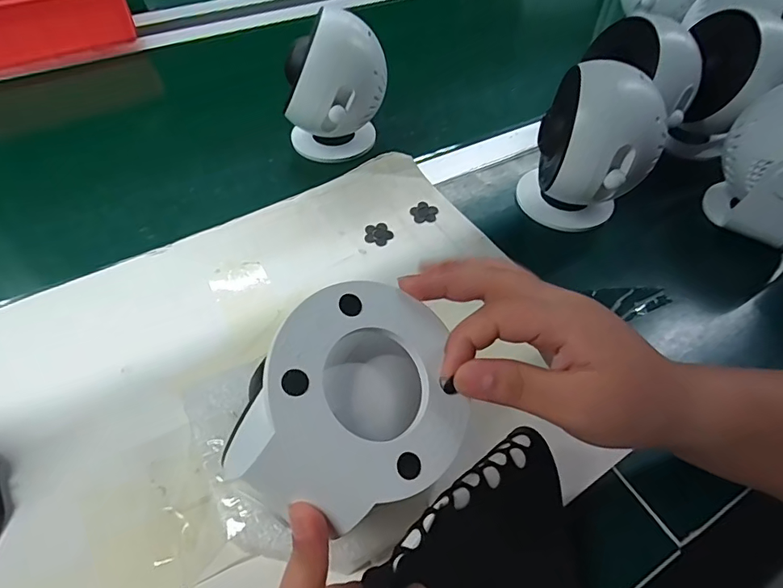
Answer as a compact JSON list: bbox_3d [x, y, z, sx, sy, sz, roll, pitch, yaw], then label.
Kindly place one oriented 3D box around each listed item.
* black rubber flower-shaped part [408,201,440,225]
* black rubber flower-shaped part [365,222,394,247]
[{"bbox_3d":[0.031,-0.078,0.450,0.025,0.004,0.027,16,52,9],"label":"black rubber flower-shaped part"},{"bbox_3d":[-0.012,-0.056,0.435,0.025,0.004,0.027,2,51,-2],"label":"black rubber flower-shaped part"}]

